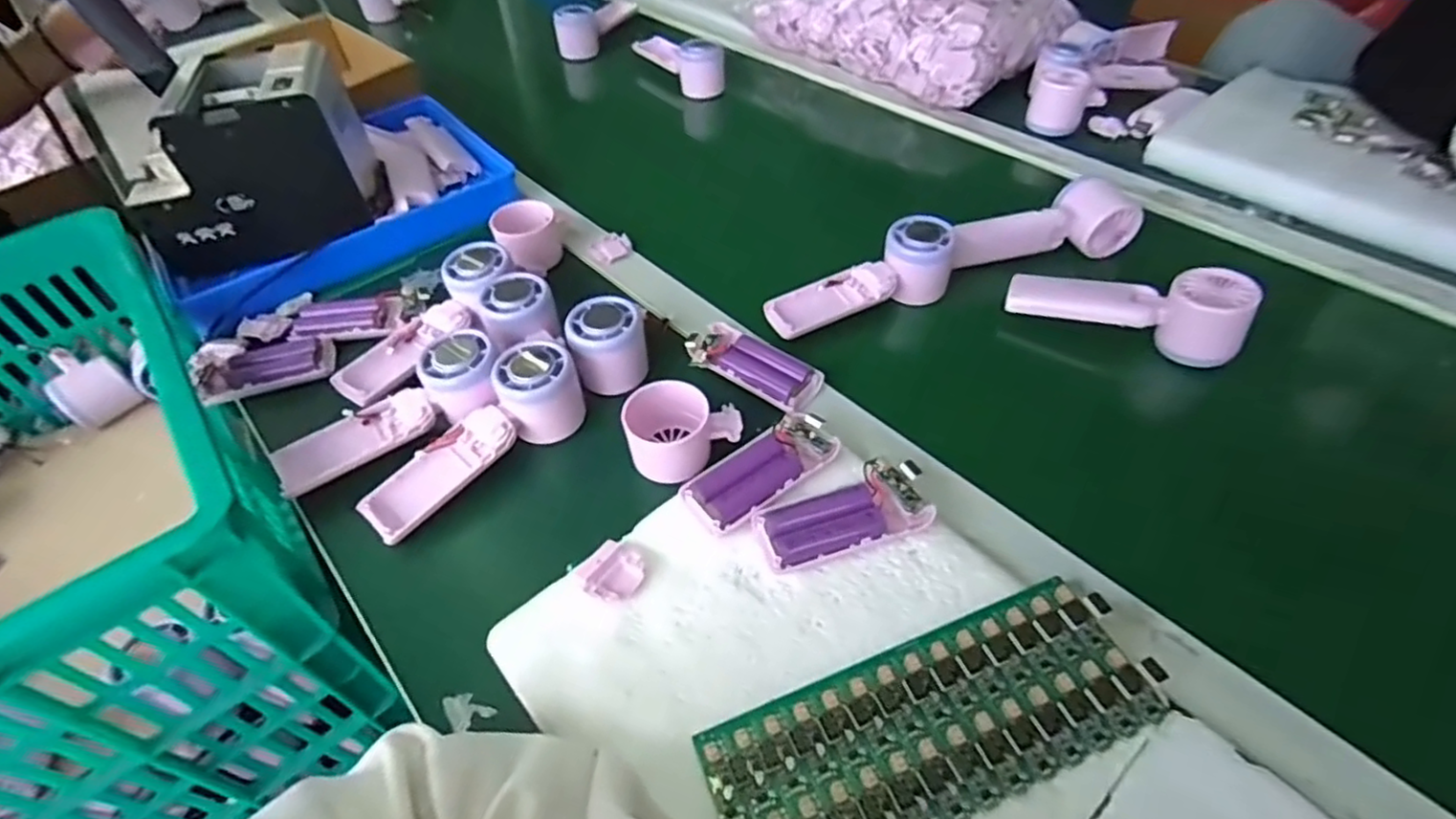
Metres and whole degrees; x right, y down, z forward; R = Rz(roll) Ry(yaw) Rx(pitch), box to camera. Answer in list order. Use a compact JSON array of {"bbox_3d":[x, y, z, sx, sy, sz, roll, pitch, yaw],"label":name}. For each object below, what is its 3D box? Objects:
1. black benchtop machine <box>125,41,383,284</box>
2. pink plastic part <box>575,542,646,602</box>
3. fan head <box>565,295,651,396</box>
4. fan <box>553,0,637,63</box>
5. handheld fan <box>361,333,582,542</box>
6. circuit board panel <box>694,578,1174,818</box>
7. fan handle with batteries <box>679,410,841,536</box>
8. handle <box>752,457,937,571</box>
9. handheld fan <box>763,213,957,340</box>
[{"bbox_3d":[-0.437,-0.233,0.636,0.183,0.136,0.154,-11,48,-6],"label":"black benchtop machine"},{"bbox_3d":[-0.068,0.097,0.406,0.034,0.009,0.034,30,56,28],"label":"pink plastic part"},{"bbox_3d":[-0.089,-0.048,0.521,0.056,0.052,0.058,-11,48,-6],"label":"fan head"},{"bbox_3d":[-0.194,-0.568,0.993,0.054,0.045,0.172,17,51,18],"label":"fan"},{"bbox_3d":[-0.175,0.018,0.469,0.165,0.050,0.053,-36,55,-25],"label":"handheld fan"},{"bbox_3d":[0.102,0.156,0.339,0.221,0.014,0.080,-19,51,-10],"label":"circuit board panel"},{"bbox_3d":[0.022,0.039,0.442,0.103,0.020,0.043,-31,53,-22],"label":"fan handle with batteries"},{"bbox_3d":[0.070,0.065,0.416,0.104,0.022,0.044,-17,49,-11],"label":"handle"},{"bbox_3d":[0.109,-0.106,0.567,0.163,0.053,0.048,-21,50,-15],"label":"handheld fan"}]

